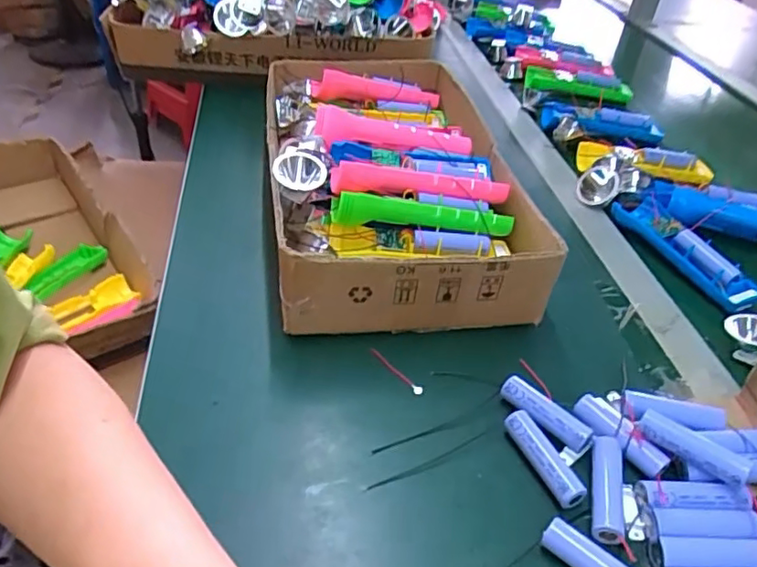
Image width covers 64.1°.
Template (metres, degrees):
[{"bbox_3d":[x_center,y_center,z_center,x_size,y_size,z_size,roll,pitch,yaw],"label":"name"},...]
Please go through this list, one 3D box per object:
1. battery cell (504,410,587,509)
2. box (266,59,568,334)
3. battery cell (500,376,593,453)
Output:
[{"bbox_3d":[0.104,0.112,0.385,0.018,0.019,0.066,-15,42,-20],"label":"battery cell"},{"bbox_3d":[0.007,-0.122,0.610,0.228,0.080,0.431,-4,40,-9],"label":"box"},{"bbox_3d":[0.112,0.088,0.409,0.065,0.018,0.018,29,46,29],"label":"battery cell"}]

